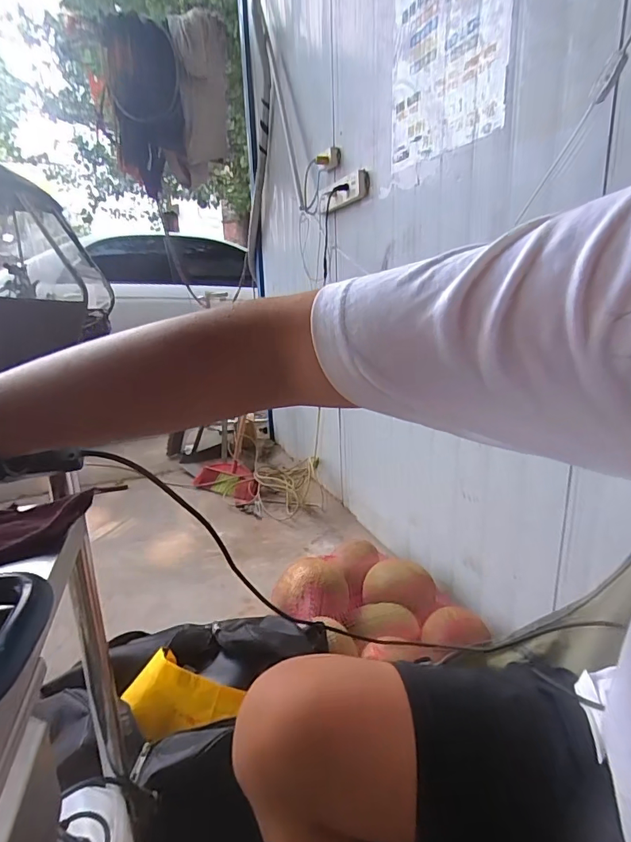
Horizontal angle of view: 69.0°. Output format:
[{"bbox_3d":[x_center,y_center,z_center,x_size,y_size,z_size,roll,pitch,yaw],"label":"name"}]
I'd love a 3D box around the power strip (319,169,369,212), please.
[{"bbox_3d":[0.075,-0.702,1.423,0.041,0.075,0.281,-7,16,-19],"label":"power strip"}]

